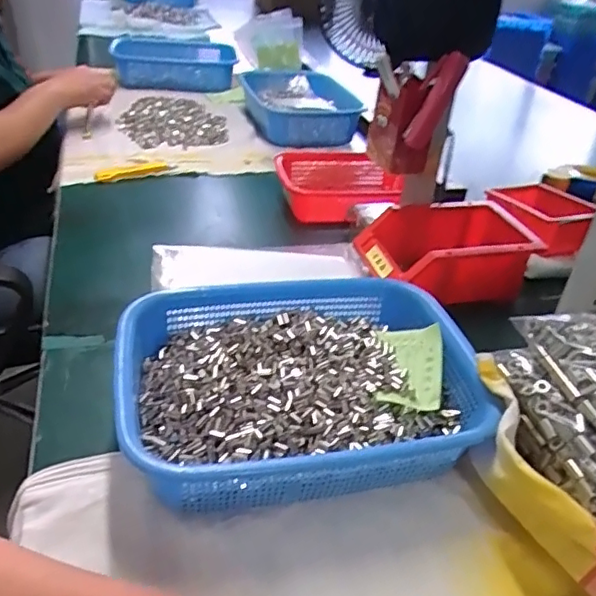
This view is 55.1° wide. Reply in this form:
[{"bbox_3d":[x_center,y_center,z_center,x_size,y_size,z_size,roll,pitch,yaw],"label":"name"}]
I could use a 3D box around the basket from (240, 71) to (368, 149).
[{"bbox_3d":[0.003,-0.380,1.124,0.188,0.064,0.263,-5,37,-13],"label":"basket"}]

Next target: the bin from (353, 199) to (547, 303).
[{"bbox_3d":[0.176,-0.054,0.678,0.188,0.075,0.127,-6,37,-15],"label":"bin"}]

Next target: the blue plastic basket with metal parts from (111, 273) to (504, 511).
[{"bbox_3d":[0.001,0.072,0.478,0.286,0.072,0.211,-5,37,-15],"label":"blue plastic basket with metal parts"}]

